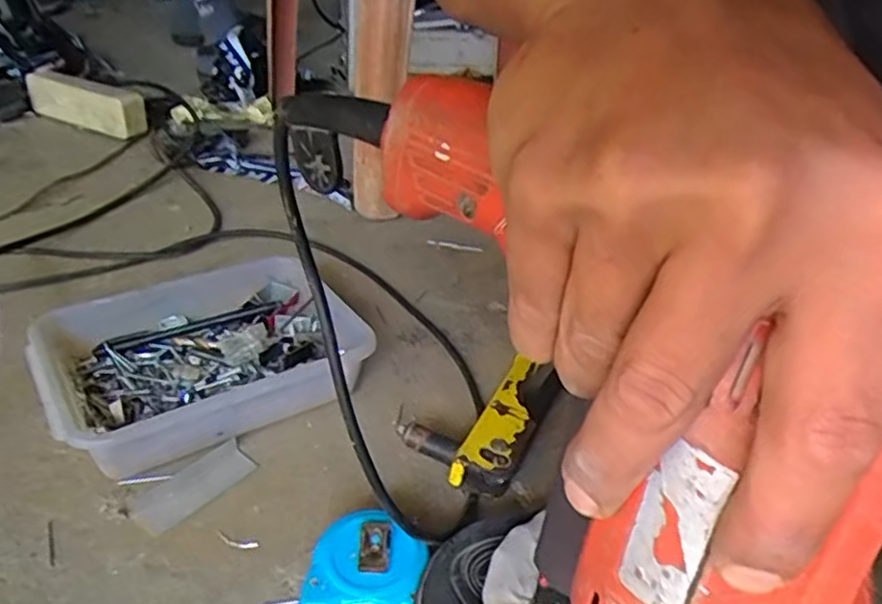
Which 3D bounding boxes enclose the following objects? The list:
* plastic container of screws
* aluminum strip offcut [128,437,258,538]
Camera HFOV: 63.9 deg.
[{"bbox_3d":[-0.188,0.047,0.552,0.217,0.056,0.182,-18,39,-30],"label":"plastic container of screws"},{"bbox_3d":[-0.167,0.123,0.478,0.035,0.009,0.081,28,40,33],"label":"aluminum strip offcut"}]

